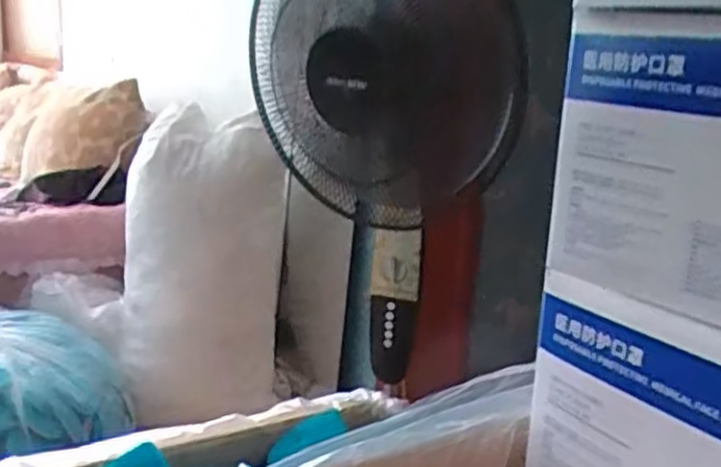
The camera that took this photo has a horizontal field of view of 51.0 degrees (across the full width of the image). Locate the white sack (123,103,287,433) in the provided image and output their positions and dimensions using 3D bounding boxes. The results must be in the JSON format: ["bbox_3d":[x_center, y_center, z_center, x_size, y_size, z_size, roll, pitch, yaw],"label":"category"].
[{"bbox_3d":[-0.396,0.094,1.939,0.385,0.756,0.173,0,14,-11],"label":"white sack"}]

